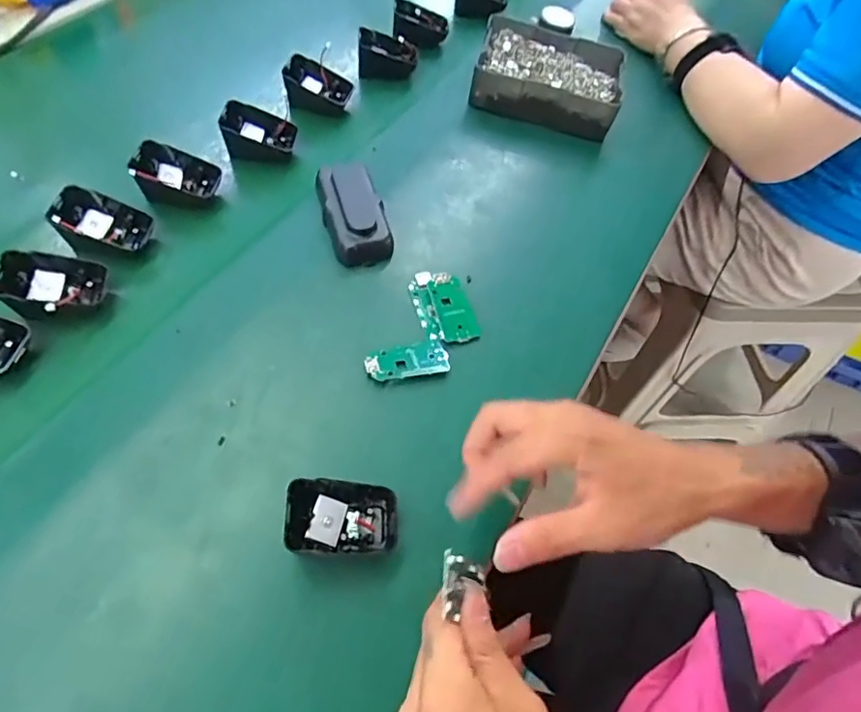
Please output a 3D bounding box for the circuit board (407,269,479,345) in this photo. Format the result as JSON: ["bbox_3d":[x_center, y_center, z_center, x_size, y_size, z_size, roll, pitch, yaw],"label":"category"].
[{"bbox_3d":[0.011,-0.041,0.448,0.043,0.010,0.066,-15,60,-14],"label":"circuit board"}]

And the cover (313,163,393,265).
[{"bbox_3d":[-0.067,-0.126,0.478,0.051,0.031,0.100,-11,59,-11],"label":"cover"}]

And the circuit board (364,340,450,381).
[{"bbox_3d":[-0.018,0.003,0.420,0.063,0.005,0.033,-7,48,-16],"label":"circuit board"}]

